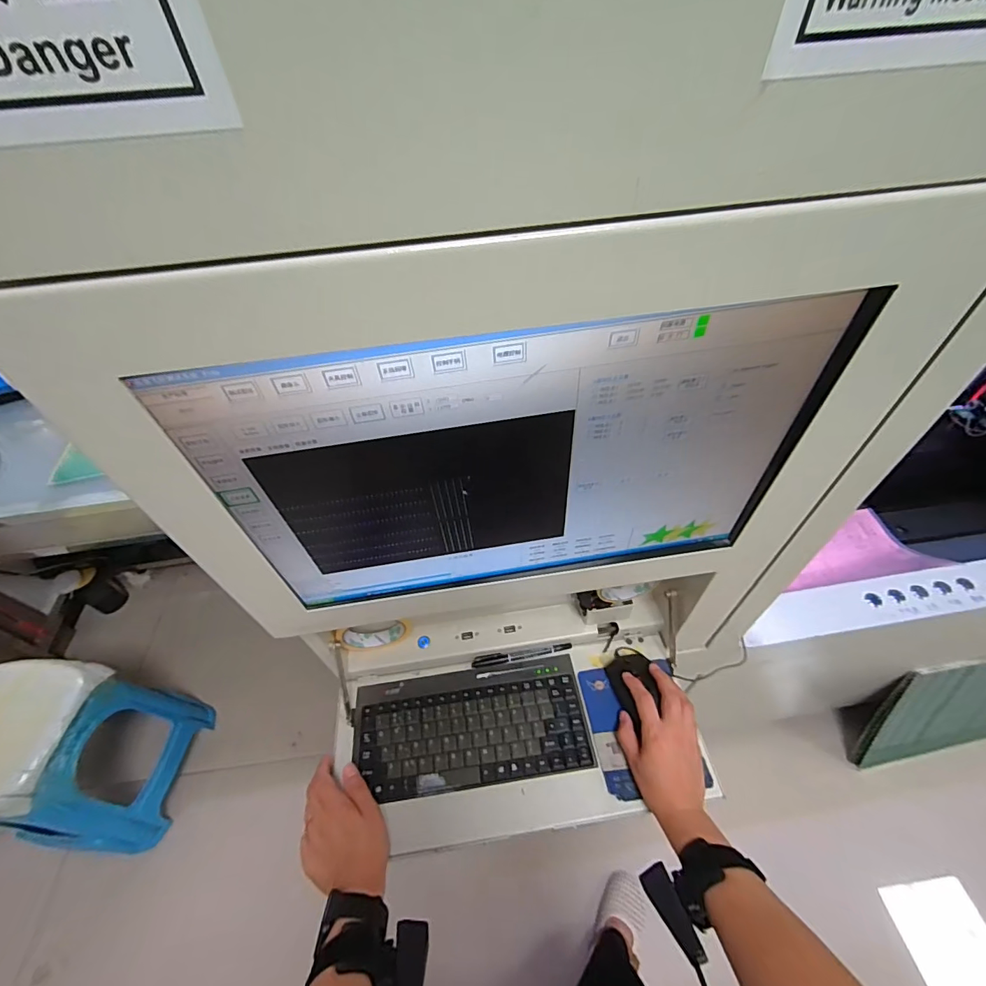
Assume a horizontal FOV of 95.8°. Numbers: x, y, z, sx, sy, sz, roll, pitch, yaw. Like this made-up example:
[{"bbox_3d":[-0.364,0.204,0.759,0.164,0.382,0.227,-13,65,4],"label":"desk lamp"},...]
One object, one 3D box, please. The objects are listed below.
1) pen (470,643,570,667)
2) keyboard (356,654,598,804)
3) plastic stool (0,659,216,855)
[{"bbox_3d":[0.041,0.226,0.622,0.139,0.011,0.012,-8,49,-3],"label":"pen"},{"bbox_3d":[-0.027,0.297,0.572,0.287,0.013,0.136,-8,49,-3],"label":"keyboard"},{"bbox_3d":[-1.047,0.660,1.116,0.328,0.471,0.351,-1,49,3],"label":"plastic stool"}]

